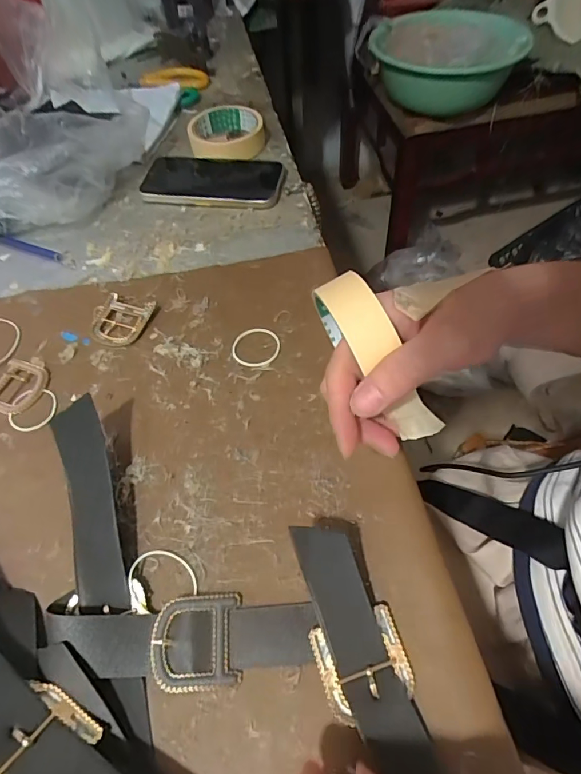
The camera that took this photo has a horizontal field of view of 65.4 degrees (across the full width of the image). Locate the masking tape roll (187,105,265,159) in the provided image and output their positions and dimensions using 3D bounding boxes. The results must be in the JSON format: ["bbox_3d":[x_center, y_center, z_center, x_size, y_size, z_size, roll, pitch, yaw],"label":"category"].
[{"bbox_3d":[-0.079,-0.316,0.564,0.090,0.028,0.108,-7,55,-1],"label":"masking tape roll"}]

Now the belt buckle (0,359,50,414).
[{"bbox_3d":[-0.226,-0.001,0.373,0.049,0.004,0.047,14,58,14],"label":"belt buckle"}]

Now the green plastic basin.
[{"bbox_3d":[0.324,-0.713,0.989,0.297,0.127,0.330,1,56,5],"label":"green plastic basin"}]

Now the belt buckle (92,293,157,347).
[{"bbox_3d":[-0.150,-0.060,0.403,0.049,0.008,0.052,8,57,10],"label":"belt buckle"}]

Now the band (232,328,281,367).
[{"bbox_3d":[-0.029,-0.034,0.381,0.040,0.004,0.039,-3,55,2],"label":"band"}]

